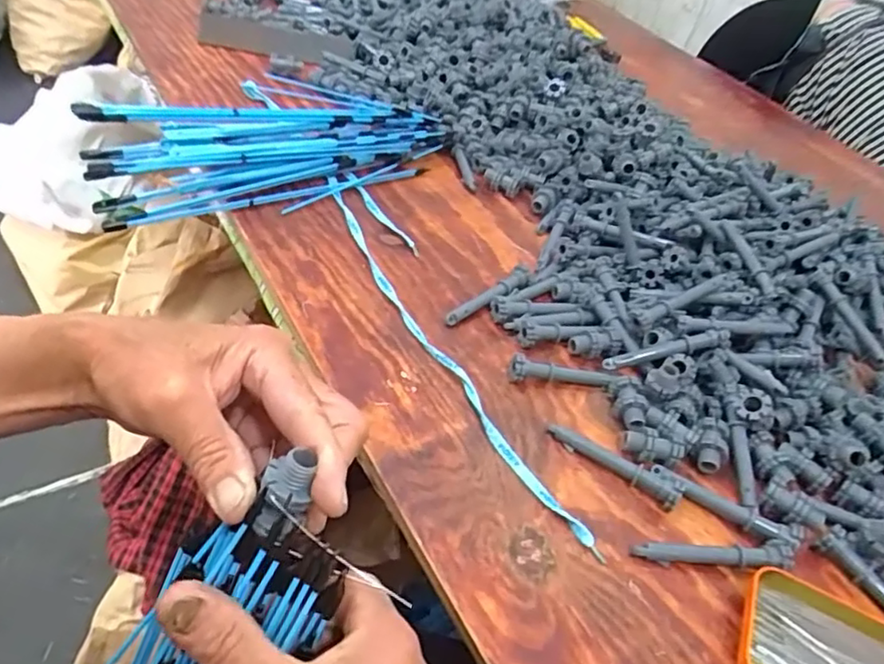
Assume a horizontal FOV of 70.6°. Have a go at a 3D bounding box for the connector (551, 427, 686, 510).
[{"bbox_3d":[0.115,0.087,0.417,0.092,0.012,0.015,28,45,13],"label":"connector"}]

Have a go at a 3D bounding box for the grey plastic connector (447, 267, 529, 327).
[{"bbox_3d":[0.041,-0.030,0.519,0.018,0.009,0.097,38,48,22],"label":"grey plastic connector"}]

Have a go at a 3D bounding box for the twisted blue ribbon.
[{"bbox_3d":[-0.005,0.002,0.482,0.051,0.010,0.386,-10,49,-25],"label":"twisted blue ribbon"}]

